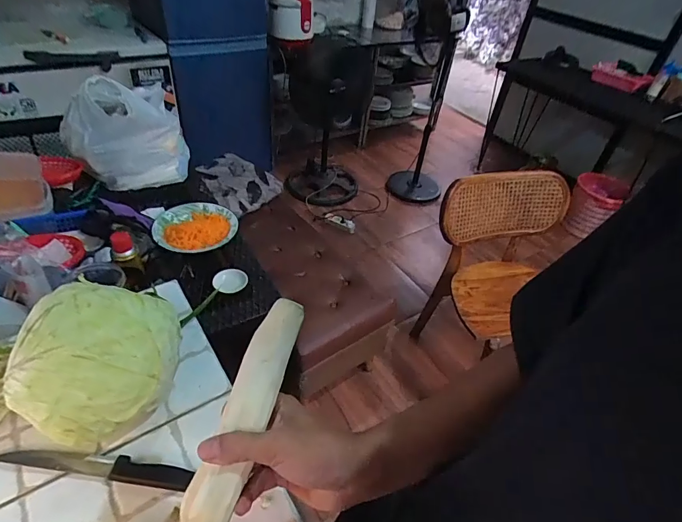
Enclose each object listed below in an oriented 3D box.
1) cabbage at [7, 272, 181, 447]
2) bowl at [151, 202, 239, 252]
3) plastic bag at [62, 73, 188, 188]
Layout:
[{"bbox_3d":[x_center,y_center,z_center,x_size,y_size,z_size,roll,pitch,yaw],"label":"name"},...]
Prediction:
[{"bbox_3d":[-0.287,0.132,0.490,0.157,0.147,0.148,1,41,-8],"label":"cabbage"},{"bbox_3d":[-0.377,-0.087,1.047,0.193,0.031,0.179,4,41,-4],"label":"bowl"},{"bbox_3d":[-0.583,-0.353,1.105,0.277,0.284,0.127,-30,53,-35],"label":"plastic bag"}]

